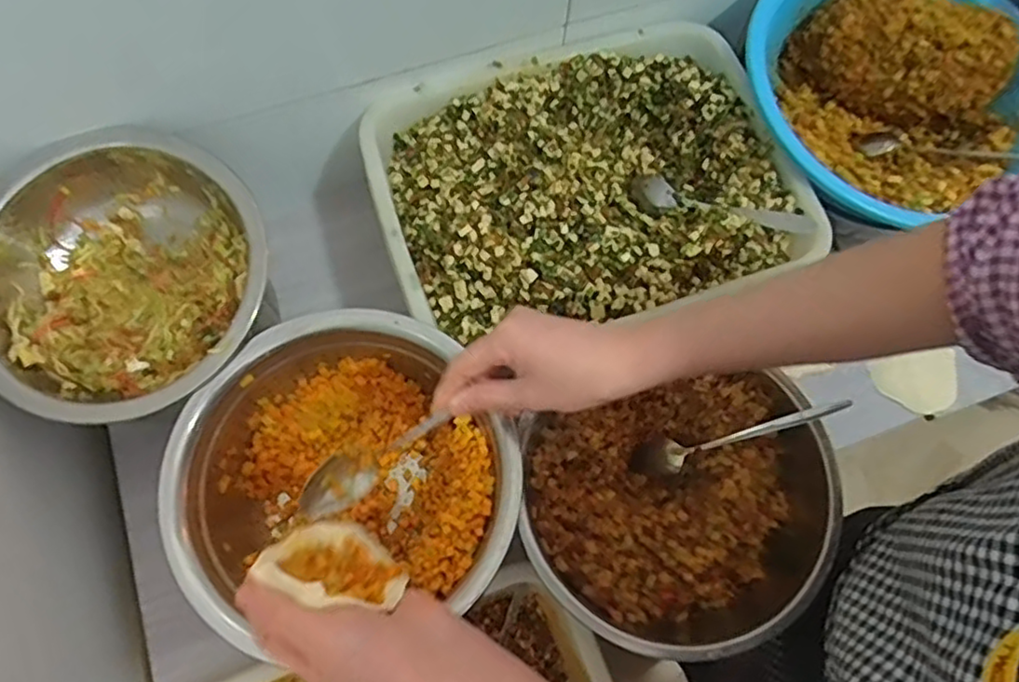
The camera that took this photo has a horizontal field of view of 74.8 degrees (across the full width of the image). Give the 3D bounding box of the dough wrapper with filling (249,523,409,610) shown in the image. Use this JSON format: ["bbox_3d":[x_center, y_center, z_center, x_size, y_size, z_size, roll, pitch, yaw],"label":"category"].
[{"bbox_3d":[-0.119,0.162,0.448,0.092,0.077,0.038,23,108,6],"label":"dough wrapper with filling"}]

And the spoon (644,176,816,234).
[{"bbox_3d":[0.201,-0.126,0.622,0.158,0.028,0.024,20,71,24],"label":"spoon"}]

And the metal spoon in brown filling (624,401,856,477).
[{"bbox_3d":[0.202,0.086,0.603,0.195,0.023,0.033,-23,68,28],"label":"metal spoon in brown filling"}]

